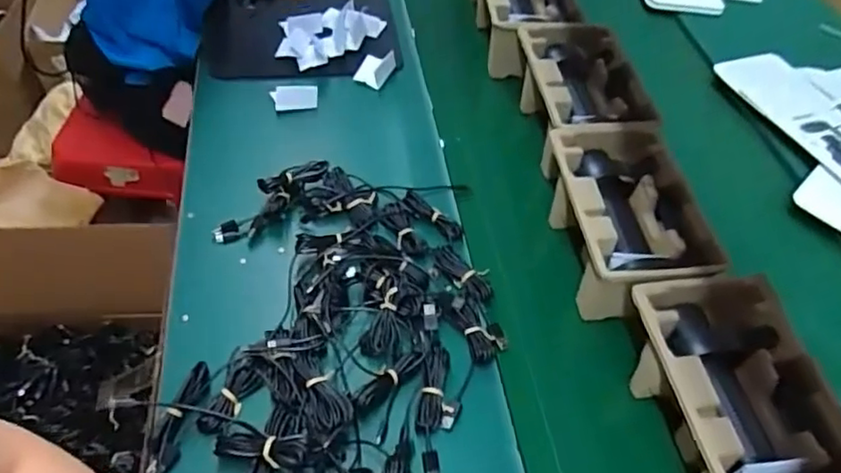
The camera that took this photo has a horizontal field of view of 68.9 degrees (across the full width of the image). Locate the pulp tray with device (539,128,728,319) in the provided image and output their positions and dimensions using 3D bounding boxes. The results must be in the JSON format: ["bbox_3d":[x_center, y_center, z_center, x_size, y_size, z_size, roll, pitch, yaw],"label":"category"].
[{"bbox_3d":[0.240,-0.021,0.733,0.137,0.101,0.236,-4,51,-8],"label":"pulp tray with device"}]

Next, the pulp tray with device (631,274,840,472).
[{"bbox_3d":[0.296,0.158,0.593,0.145,0.101,0.219,-5,51,-9],"label":"pulp tray with device"}]

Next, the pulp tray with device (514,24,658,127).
[{"bbox_3d":[0.218,-0.201,0.877,0.146,0.091,0.234,-5,51,-9],"label":"pulp tray with device"}]

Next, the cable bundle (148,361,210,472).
[{"bbox_3d":[-0.231,0.171,0.583,0.027,0.020,0.103,15,63,7],"label":"cable bundle"}]

